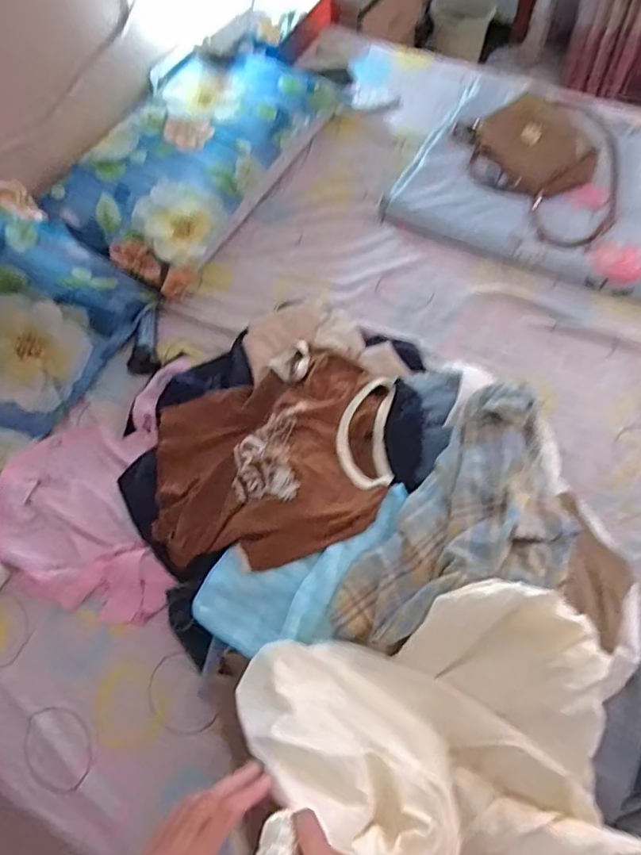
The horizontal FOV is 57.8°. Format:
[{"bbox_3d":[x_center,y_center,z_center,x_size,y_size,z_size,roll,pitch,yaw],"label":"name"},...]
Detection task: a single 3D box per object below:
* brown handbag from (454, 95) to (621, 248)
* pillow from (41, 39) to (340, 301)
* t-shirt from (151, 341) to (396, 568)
[{"bbox_3d":[0.476,-0.572,1.284,0.371,0.097,0.343,14,63,10],"label":"brown handbag"},{"bbox_3d":[-0.280,-0.642,1.362,0.397,0.126,0.765,22,65,15],"label":"pillow"},{"bbox_3d":[-0.084,0.023,0.930,0.376,0.124,0.398,-1,62,3],"label":"t-shirt"}]

